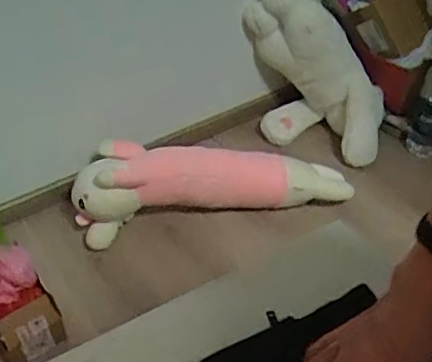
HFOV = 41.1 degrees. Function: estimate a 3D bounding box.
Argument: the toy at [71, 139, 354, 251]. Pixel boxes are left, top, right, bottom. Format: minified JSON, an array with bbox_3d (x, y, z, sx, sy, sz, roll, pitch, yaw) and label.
[{"bbox_3d":[-0.010,-0.021,1.488,0.698,0.187,0.209,-10,41,-11],"label":"toy"}]

